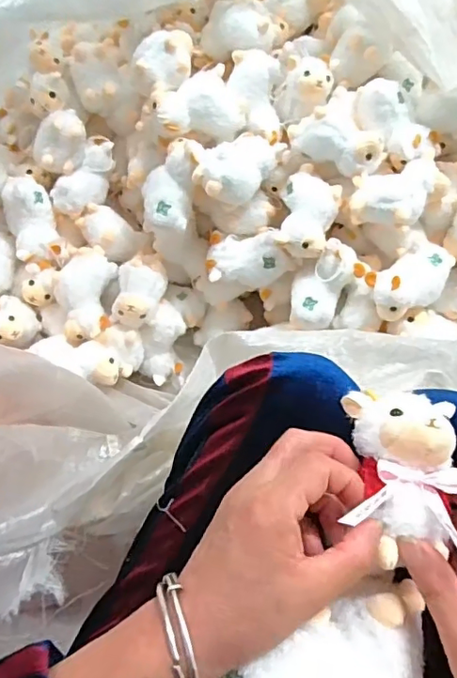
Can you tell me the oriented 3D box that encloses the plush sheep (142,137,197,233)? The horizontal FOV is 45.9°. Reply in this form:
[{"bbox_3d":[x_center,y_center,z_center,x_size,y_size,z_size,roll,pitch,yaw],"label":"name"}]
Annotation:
[{"bbox_3d":[-0.071,-0.202,0.716,0.071,0.055,0.122,25,108,15],"label":"plush sheep"}]

